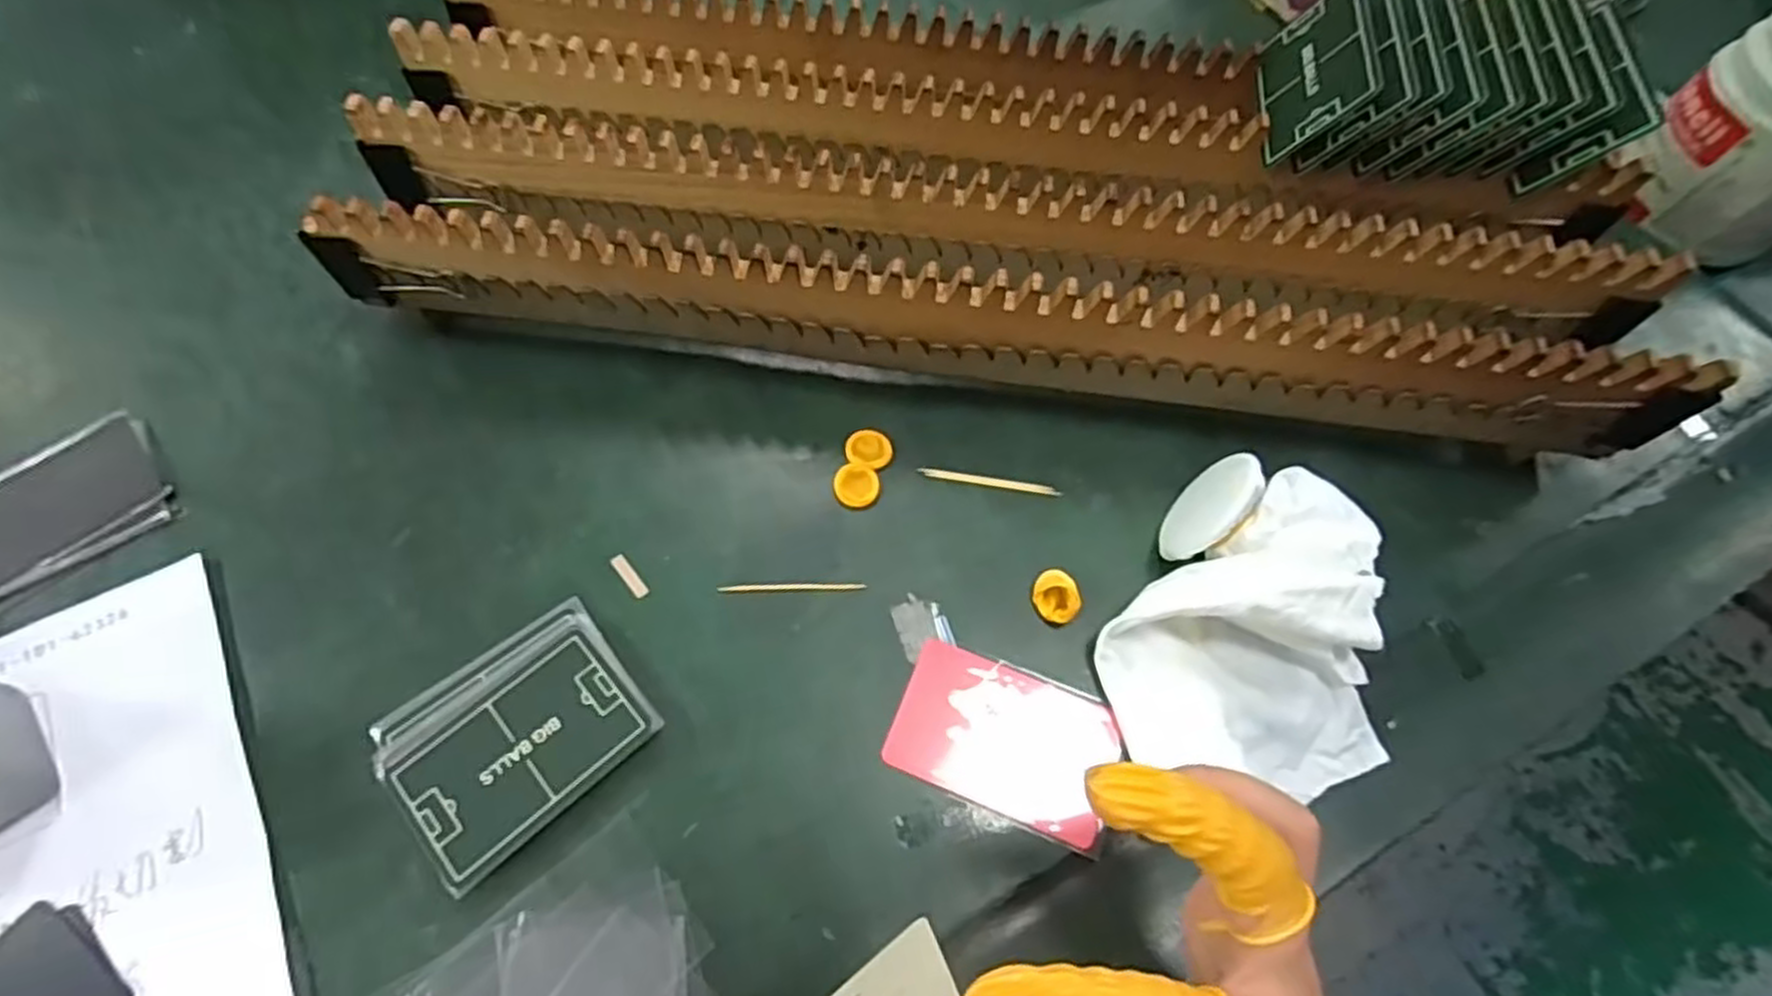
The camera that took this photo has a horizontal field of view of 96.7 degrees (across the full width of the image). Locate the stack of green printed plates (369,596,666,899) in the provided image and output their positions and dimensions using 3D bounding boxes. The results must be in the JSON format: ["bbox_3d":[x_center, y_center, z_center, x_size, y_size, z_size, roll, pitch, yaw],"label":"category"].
[{"bbox_3d":[-0.142,0.089,0.303,0.089,0.012,0.073,-38,70,-18],"label":"stack of green printed plates"}]

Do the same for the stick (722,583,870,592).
[{"bbox_3d":[-0.040,0.038,0.337,0.062,0.004,0.004,-1,64,-2],"label":"stick"}]

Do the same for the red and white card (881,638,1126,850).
[{"bbox_3d":[0.047,0.094,0.312,0.084,0.004,0.055,21,65,8],"label":"red and white card"}]

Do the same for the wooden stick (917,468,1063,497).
[{"bbox_3d":[0.048,-0.008,0.362,0.065,0.004,0.005,8,64,3],"label":"wooden stick"}]

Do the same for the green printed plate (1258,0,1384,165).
[{"bbox_3d":[0.195,-0.196,0.359,0.006,0.048,0.079,22,63,-27],"label":"green printed plate"}]

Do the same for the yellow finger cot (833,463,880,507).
[{"bbox_3d":[-0.013,-0.007,0.356,0.020,0.004,0.020,1,64,-1],"label":"yellow finger cot"}]

